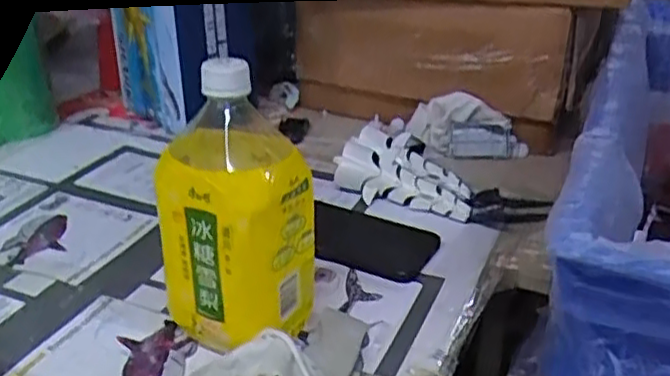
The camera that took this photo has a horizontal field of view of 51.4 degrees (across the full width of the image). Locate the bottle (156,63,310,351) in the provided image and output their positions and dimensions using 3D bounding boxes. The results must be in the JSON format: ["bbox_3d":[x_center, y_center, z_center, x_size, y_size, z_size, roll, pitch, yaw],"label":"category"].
[{"bbox_3d":[-0.061,0.014,0.476,0.084,0.199,0.085,14,30,26],"label":"bottle"}]

